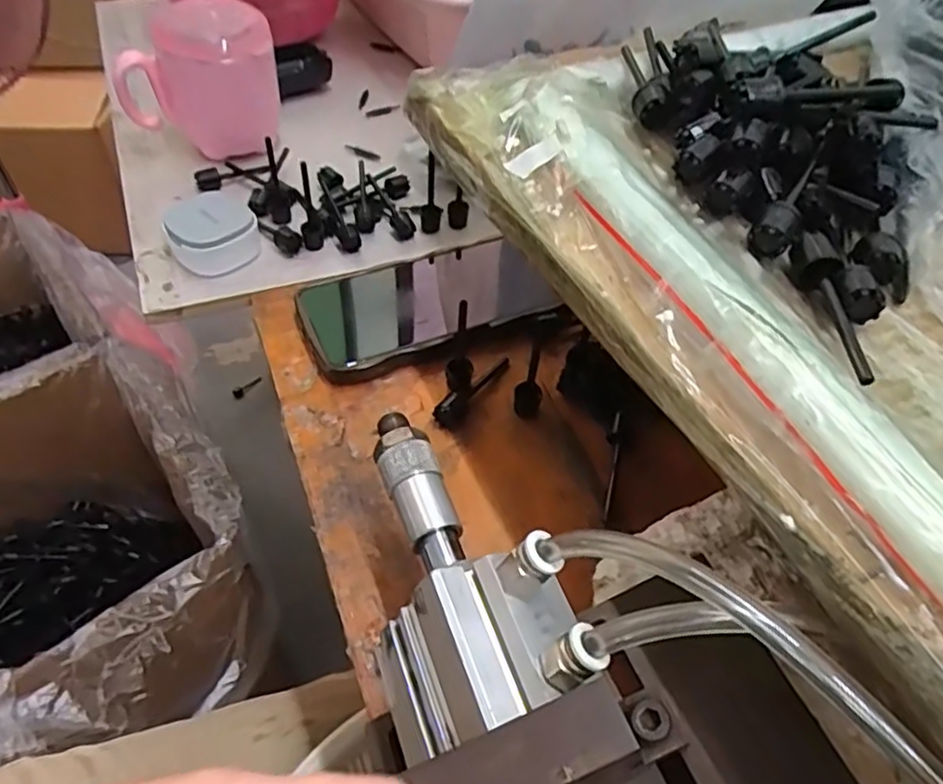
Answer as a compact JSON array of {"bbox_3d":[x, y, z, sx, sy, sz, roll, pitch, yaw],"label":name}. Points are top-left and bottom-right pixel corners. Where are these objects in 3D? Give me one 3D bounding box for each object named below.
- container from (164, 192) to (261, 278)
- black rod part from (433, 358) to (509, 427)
[{"bbox_3d":[-0.176,-0.107,0.450,0.060,0.030,0.049,34,56,22],"label":"container"},{"bbox_3d":[0.003,-0.004,0.385,0.013,0.010,0.063,32,55,20],"label":"black rod part"}]

